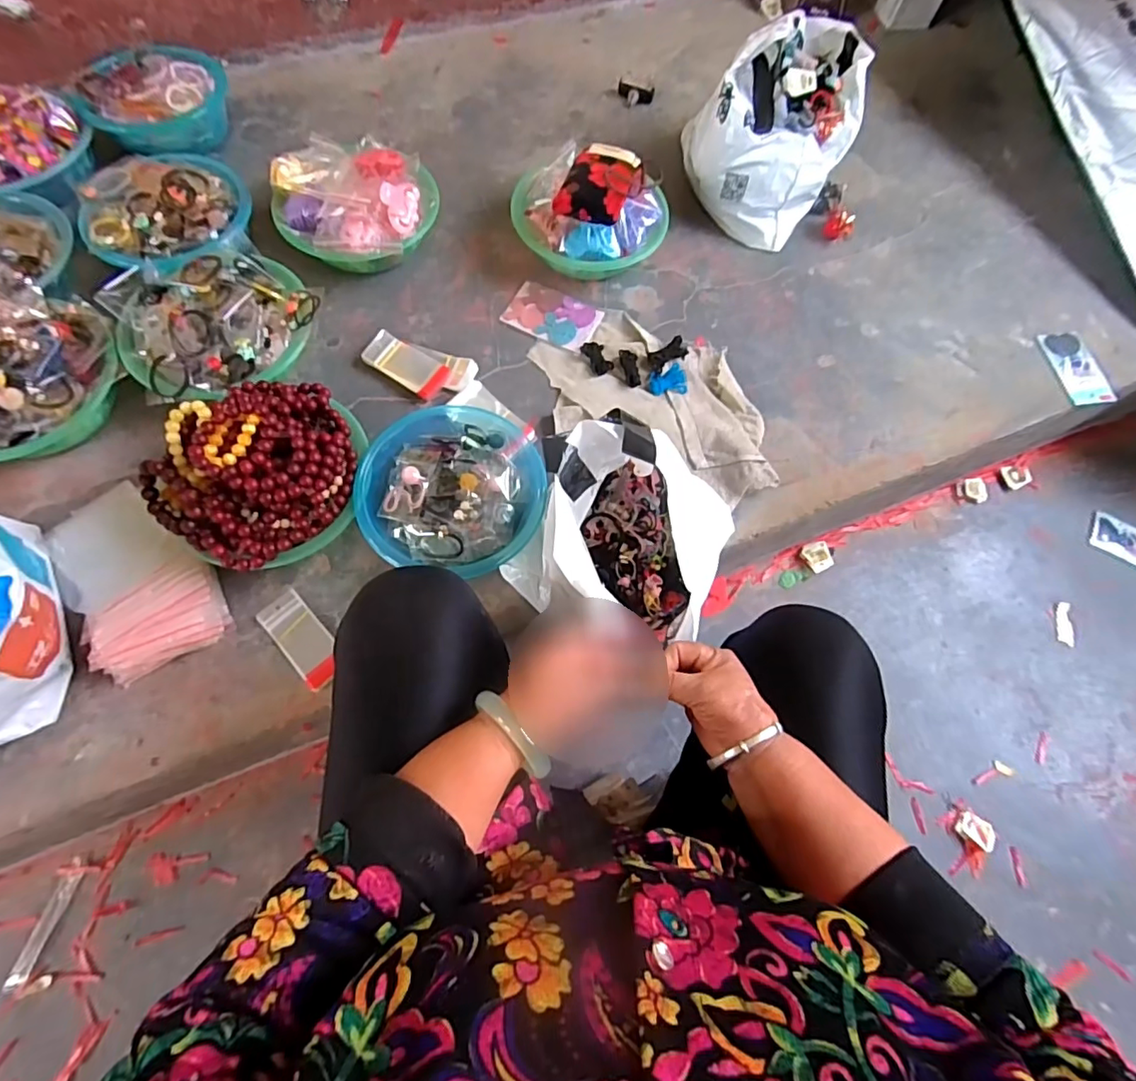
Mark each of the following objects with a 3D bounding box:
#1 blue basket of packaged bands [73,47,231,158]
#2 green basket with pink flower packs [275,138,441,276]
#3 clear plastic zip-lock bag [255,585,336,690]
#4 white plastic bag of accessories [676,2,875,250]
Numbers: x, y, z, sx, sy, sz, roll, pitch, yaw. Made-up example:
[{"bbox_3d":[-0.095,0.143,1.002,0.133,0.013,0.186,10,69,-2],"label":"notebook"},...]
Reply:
[{"bbox_3d":[-0.666,-0.714,0.916,0.210,0.082,0.196,-28,73,-13],"label":"blue basket of packaged bands"},{"bbox_3d":[-0.317,-0.505,0.846,0.226,0.112,0.218,1,68,-3],"label":"green basket with pink flower packs"},{"bbox_3d":[-0.315,0.119,0.662,0.052,0.012,0.118,-39,82,-20],"label":"clear plastic zip-lock bag"},{"bbox_3d":[0.343,-0.705,0.921,0.252,0.201,0.334,34,71,10],"label":"white plastic bag of accessories"}]

